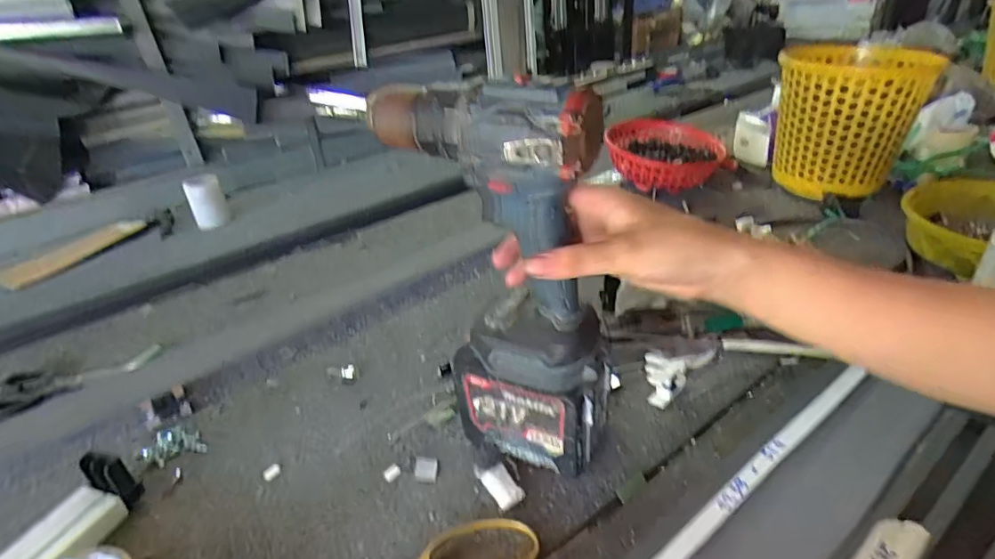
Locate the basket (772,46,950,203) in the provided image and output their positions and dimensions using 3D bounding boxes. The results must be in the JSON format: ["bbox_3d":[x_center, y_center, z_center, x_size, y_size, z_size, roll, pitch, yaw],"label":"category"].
[{"bbox_3d":[0.511,-0.235,0.800,0.162,0.175,0.198,12,35,27],"label":"basket"}]

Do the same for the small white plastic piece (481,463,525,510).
[{"bbox_3d":[0.004,0.157,0.407,0.020,0.010,0.037,-21,34,-24],"label":"small white plastic piece"}]

